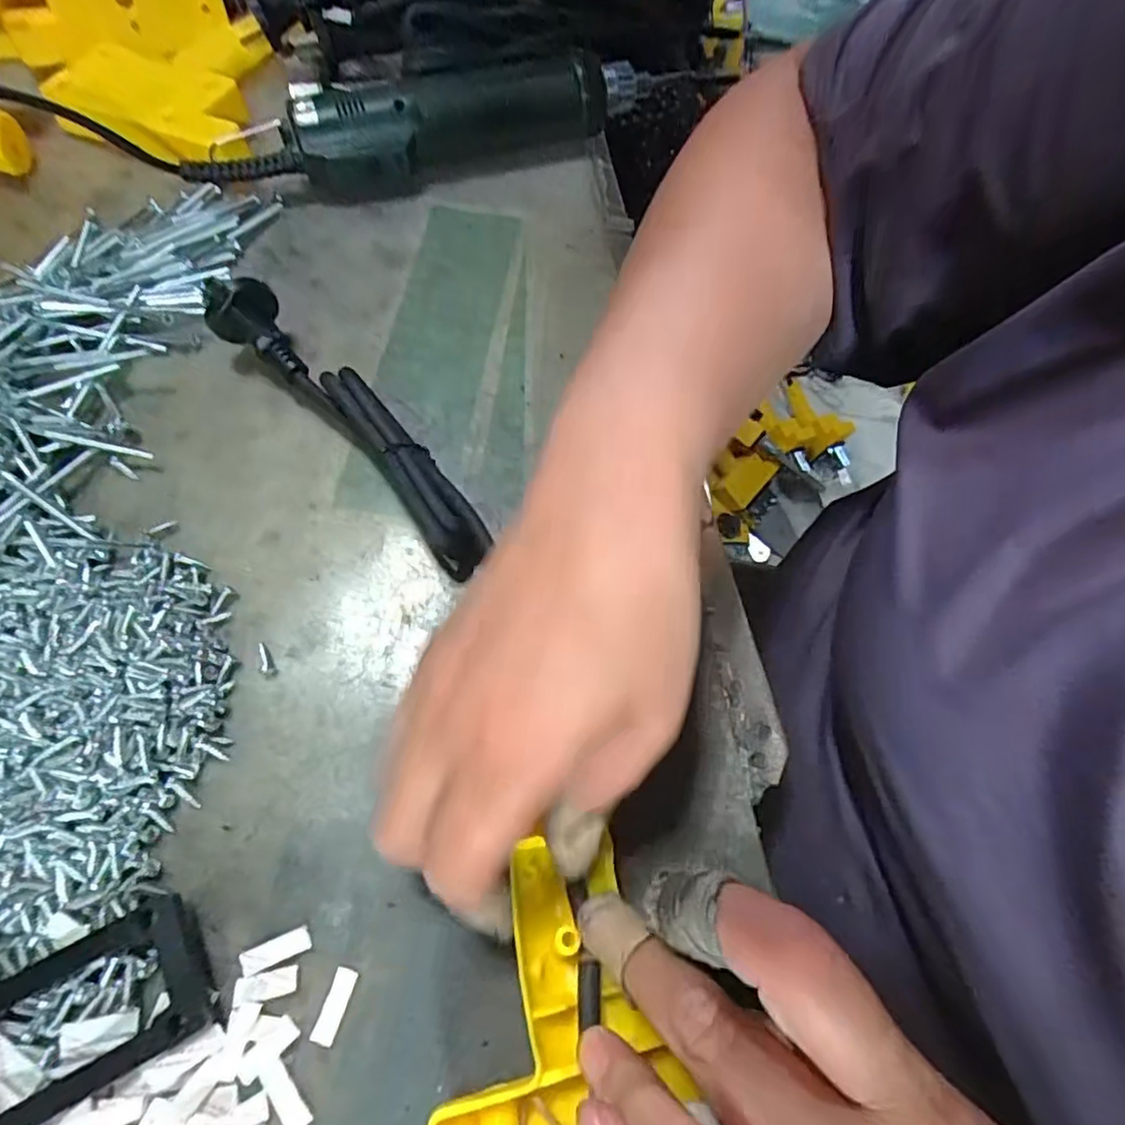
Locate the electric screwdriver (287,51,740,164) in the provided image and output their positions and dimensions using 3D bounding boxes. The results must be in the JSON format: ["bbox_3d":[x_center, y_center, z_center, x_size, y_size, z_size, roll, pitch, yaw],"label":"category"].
[{"bbox_3d":[-0.030,-0.273,0.370,0.256,0.052,0.047,-13,65,-10],"label":"electric screwdriver"}]

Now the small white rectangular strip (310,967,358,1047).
[{"bbox_3d":[-0.071,0.138,0.191,0.007,0.004,0.019,16,64,4],"label":"small white rectangular strip"}]

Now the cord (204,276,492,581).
[{"bbox_3d":[-0.092,-0.064,0.269,0.172,0.035,0.031,43,69,16],"label":"cord"}]

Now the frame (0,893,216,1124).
[{"bbox_3d":[-0.146,0.136,0.181,0.074,0.012,0.041,-26,68,-16],"label":"frame"}]

